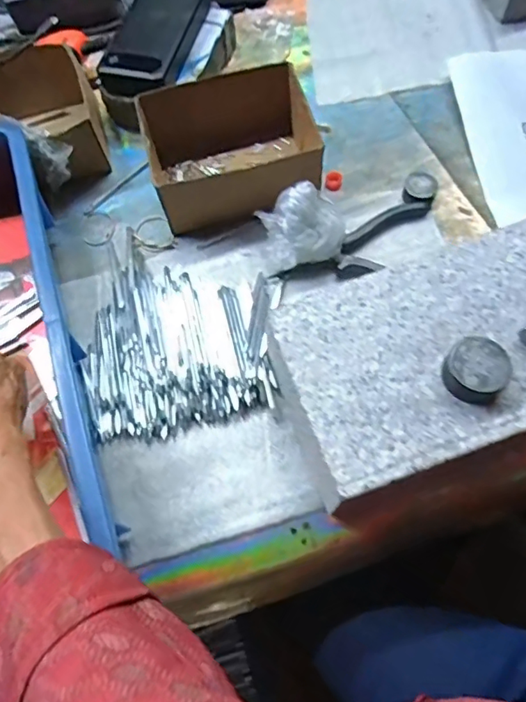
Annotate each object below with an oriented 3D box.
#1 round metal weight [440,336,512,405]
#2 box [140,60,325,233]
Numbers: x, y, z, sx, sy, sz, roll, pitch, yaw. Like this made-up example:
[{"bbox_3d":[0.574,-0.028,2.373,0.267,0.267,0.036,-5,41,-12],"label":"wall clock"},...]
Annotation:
[{"bbox_3d":[0.135,0.012,0.326,0.037,0.021,0.035,-2,66,5],"label":"round metal weight"},{"bbox_3d":[-0.030,-0.187,0.486,0.149,0.066,0.126,-12,65,0],"label":"box"}]

